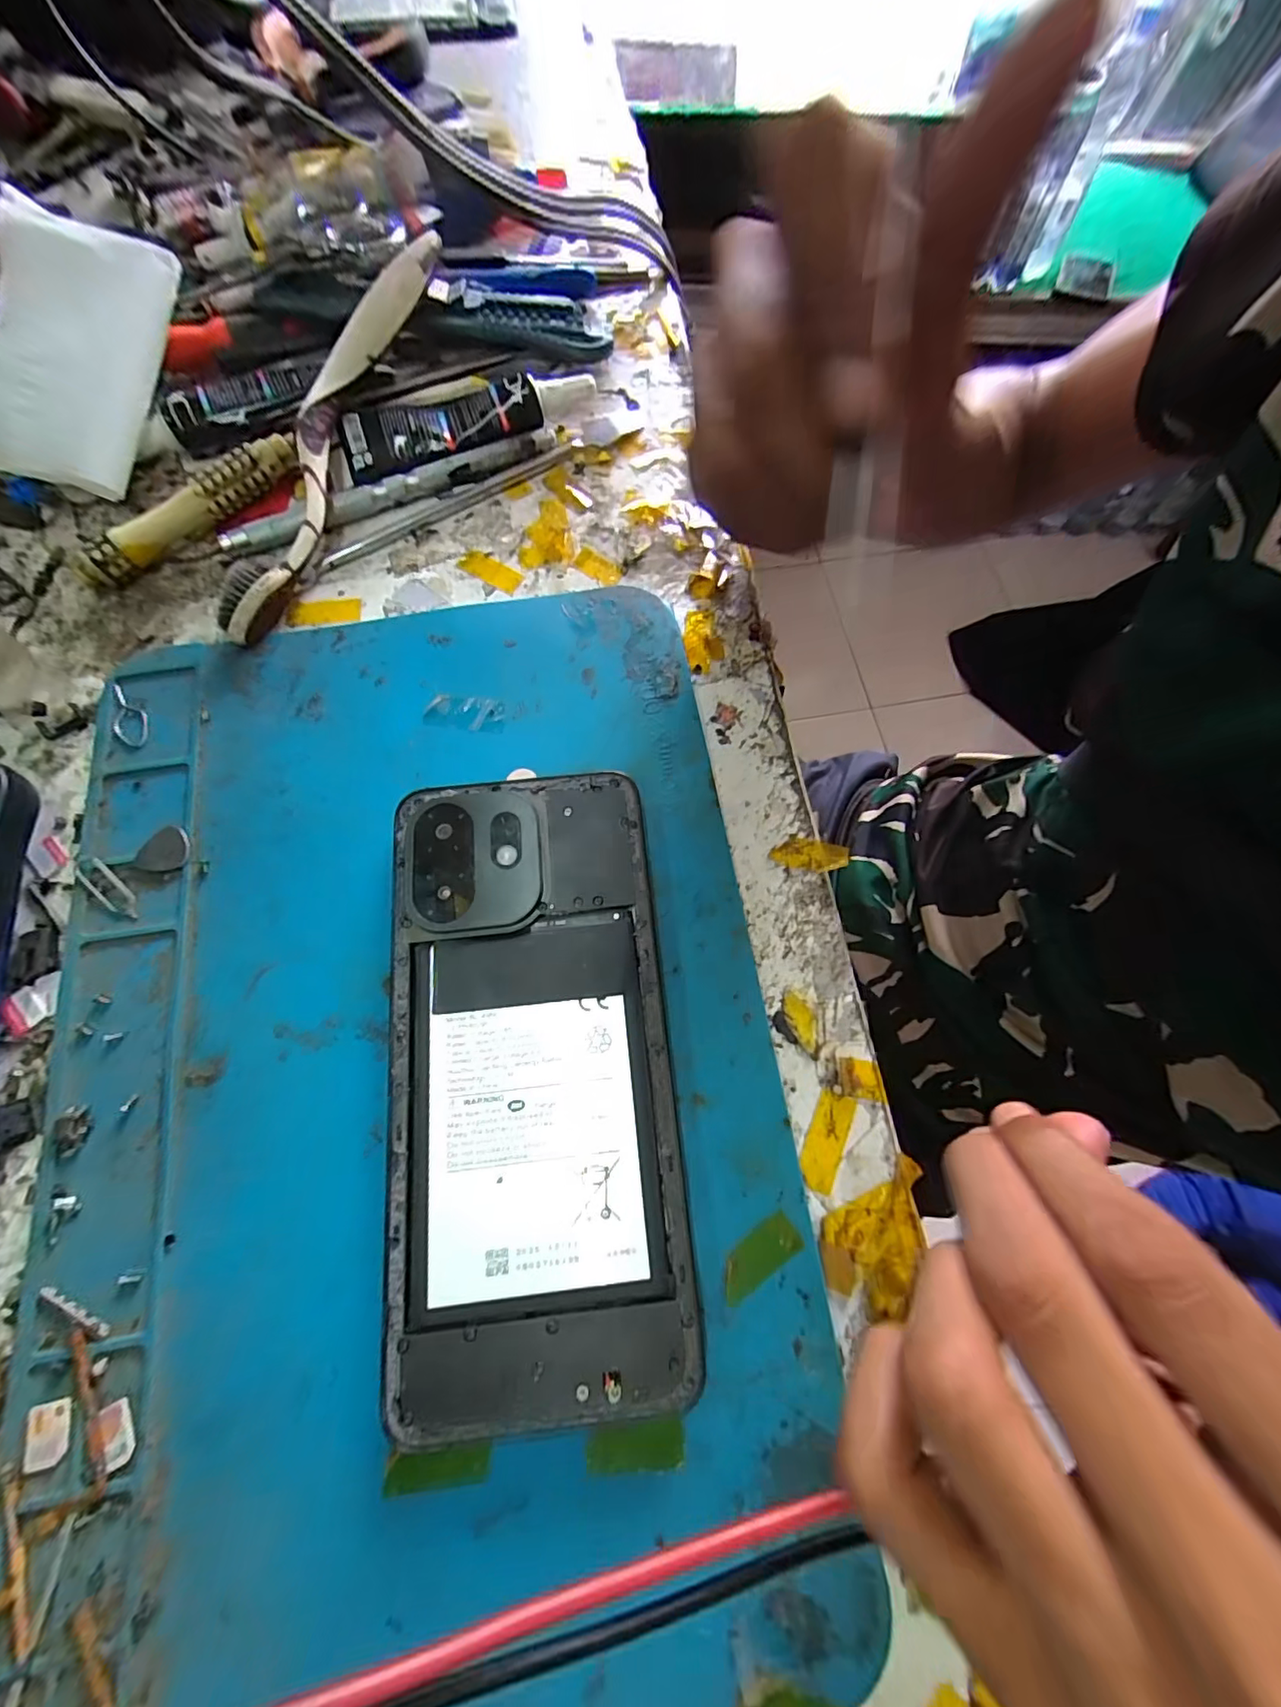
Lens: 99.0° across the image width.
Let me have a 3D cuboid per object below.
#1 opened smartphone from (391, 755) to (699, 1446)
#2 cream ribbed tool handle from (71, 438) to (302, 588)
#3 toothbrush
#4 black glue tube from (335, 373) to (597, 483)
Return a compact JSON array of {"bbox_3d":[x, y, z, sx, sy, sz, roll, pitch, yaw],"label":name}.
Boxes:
[{"bbox_3d":[-0.030,0.055,0.150,0.073,0.010,0.157,-6,73,-3],"label":"opened smartphone"},{"bbox_3d":[-0.166,-0.127,0.202,0.086,0.015,0.008,-43,78,-13],"label":"cream ribbed tool handle"},{"bbox_3d":[-0.113,-0.157,0.203,0.017,0.031,0.176,16,73,4],"label":"toothbrush"},{"bbox_3d":[-0.067,-0.172,0.216,0.099,0.016,0.028,-18,74,-6],"label":"black glue tube"}]

